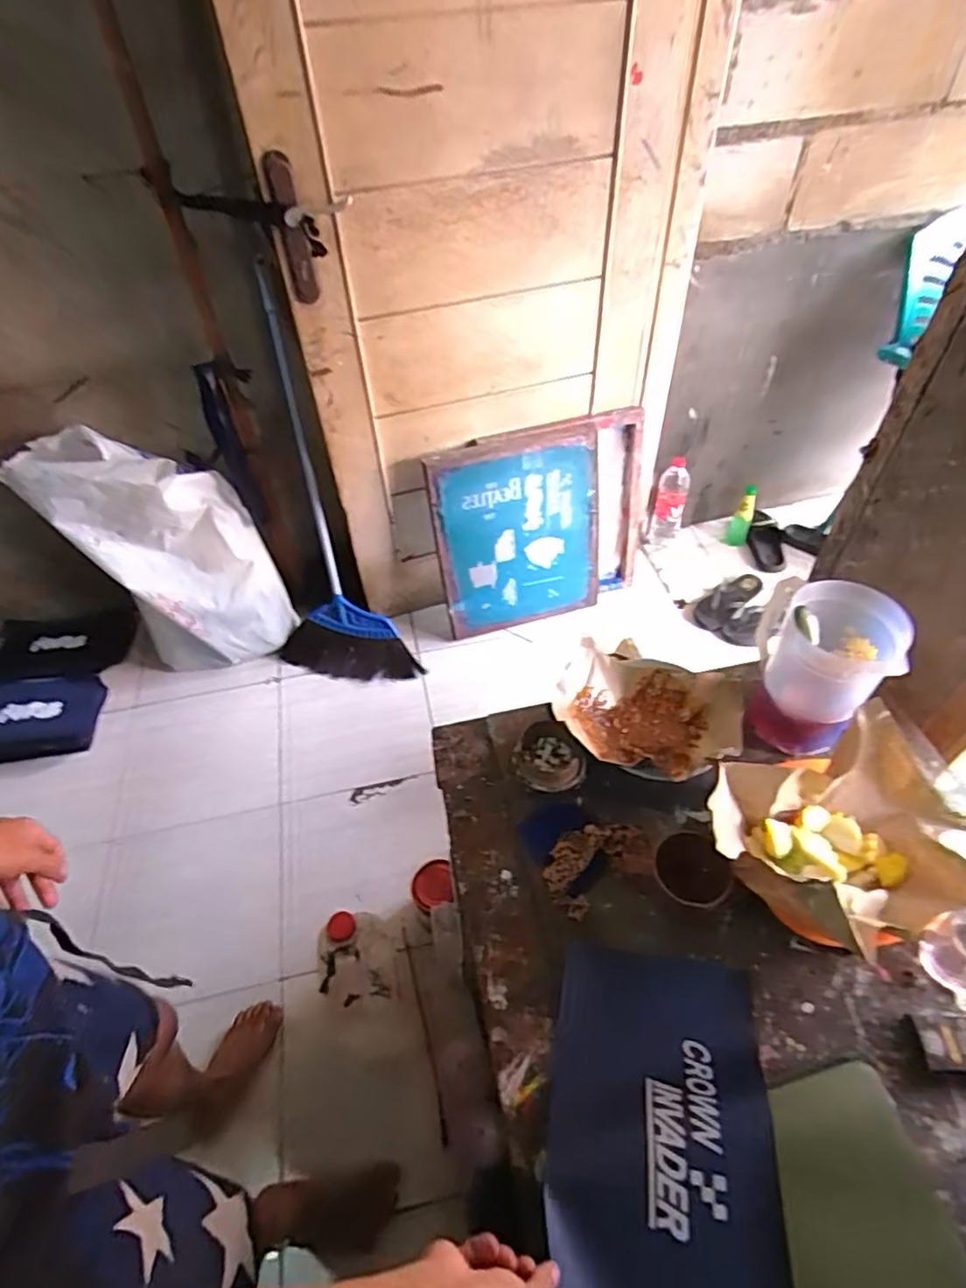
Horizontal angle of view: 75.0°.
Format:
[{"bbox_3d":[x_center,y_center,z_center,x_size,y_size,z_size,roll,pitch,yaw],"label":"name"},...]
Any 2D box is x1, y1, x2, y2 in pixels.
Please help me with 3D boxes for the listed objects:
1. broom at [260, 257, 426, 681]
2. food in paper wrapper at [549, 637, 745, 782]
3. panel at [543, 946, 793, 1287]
[{"bbox_3d":[-0.434,-0.385,1.659,0.400,1.054,0.166,-8,26,-5],"label":"broom"},{"bbox_3d":[0.227,0.093,0.867,0.245,0.069,0.199,19,51,17],"label":"food in paper wrapper"},{"bbox_3d":[0.169,0.461,0.603,0.200,0.055,0.313,8,49,8],"label":"panel"}]

